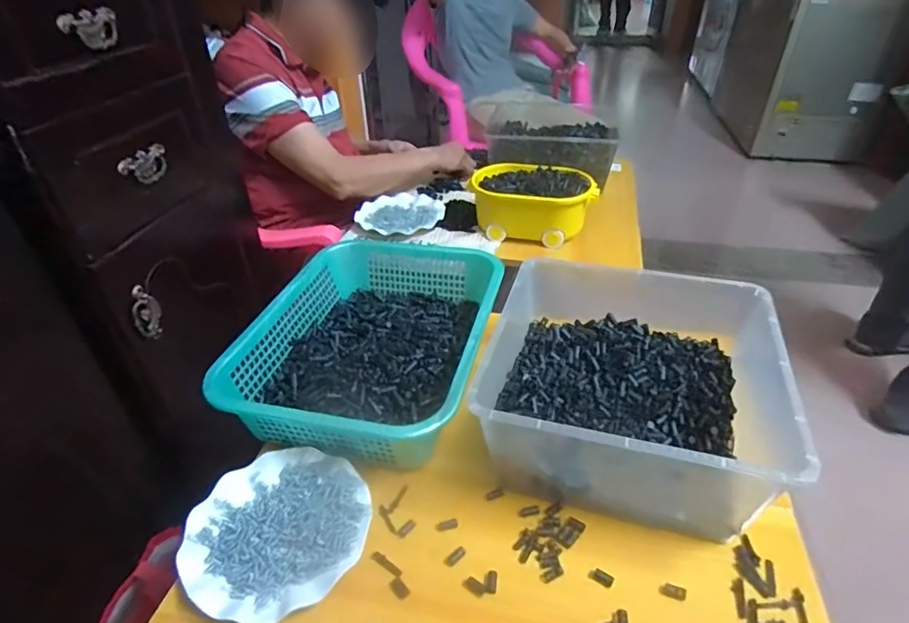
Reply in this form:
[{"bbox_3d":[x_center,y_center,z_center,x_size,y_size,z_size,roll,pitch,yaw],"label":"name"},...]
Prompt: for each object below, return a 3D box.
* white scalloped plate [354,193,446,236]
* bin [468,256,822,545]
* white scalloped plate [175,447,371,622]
[{"bbox_3d":[-0.113,-0.215,1.122,0.180,0.018,0.180,1,36,5],"label":"white scalloped plate"},{"bbox_3d":[0.195,0.085,0.597,0.288,0.141,0.300,9,37,15],"label":"bin"},{"bbox_3d":[-0.181,0.226,0.535,0.177,0.032,0.177,-1,35,1],"label":"white scalloped plate"}]

